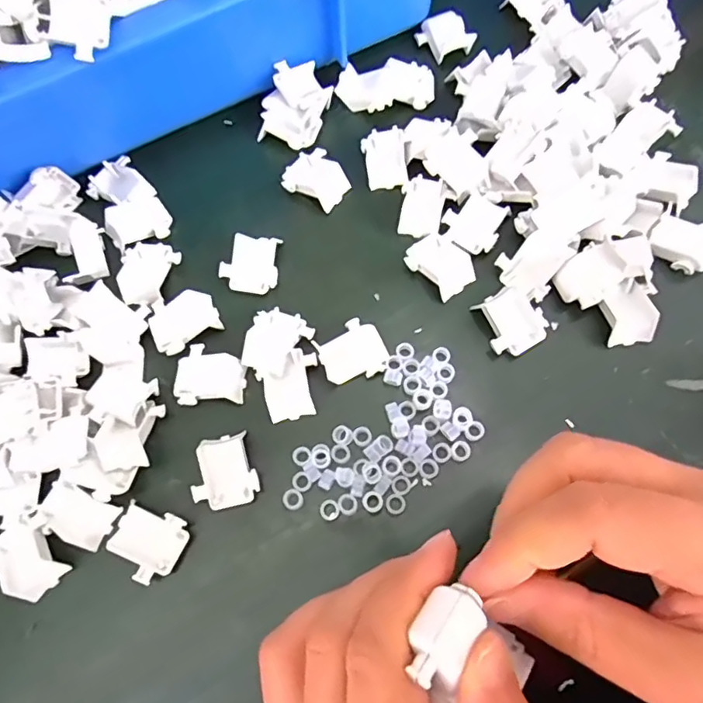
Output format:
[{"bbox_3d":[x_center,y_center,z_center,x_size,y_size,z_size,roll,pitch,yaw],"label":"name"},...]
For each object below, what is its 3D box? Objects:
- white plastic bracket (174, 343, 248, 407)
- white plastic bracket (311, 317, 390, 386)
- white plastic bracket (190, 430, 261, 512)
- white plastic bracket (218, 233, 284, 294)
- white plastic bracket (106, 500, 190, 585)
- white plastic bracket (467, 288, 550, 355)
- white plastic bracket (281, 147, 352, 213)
[{"bbox_3d":[-0.069,0.011,0.271,0.033,0.004,0.029,-5,71,0],"label":"white plastic bracket"},{"bbox_3d":[0.000,0.000,0.272,0.031,0.004,0.029,-23,72,-6],"label":"white plastic bracket"},{"bbox_3d":[-0.058,0.056,0.253,0.028,0.012,0.031,-17,71,-4],"label":"white plastic bracket"},{"bbox_3d":[-0.052,-0.045,0.288,0.029,0.011,0.030,7,72,5],"label":"white plastic bracket"},{"bbox_3d":[-0.089,0.084,0.244,0.029,0.012,0.029,26,74,10],"label":"white plastic bracket"},{"bbox_3d":[0.078,-0.015,0.271,0.029,0.009,0.032,-27,72,-7],"label":"white plastic bracket"},{"bbox_3d":[-0.019,-0.094,0.305,0.033,0.007,0.029,38,77,13],"label":"white plastic bracket"}]

